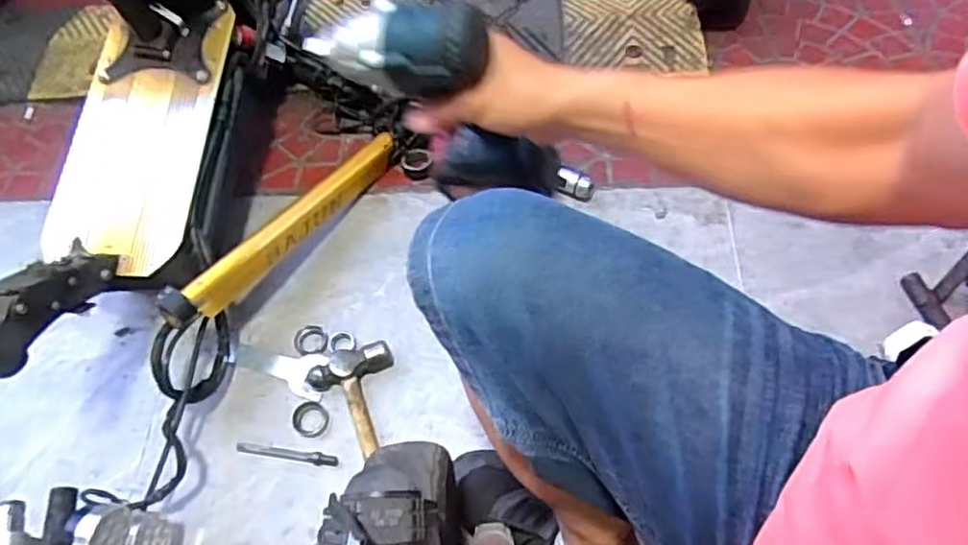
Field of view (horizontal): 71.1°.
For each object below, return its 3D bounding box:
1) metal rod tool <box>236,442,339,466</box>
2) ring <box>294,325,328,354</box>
[{"bbox_3d":[-0.252,0.232,0.865,0.134,0.008,0.014,5,57,8],"label":"metal rod tool"},{"bbox_3d":[-0.239,0.092,0.937,0.047,0.010,0.042,-1,56,4],"label":"ring"}]

